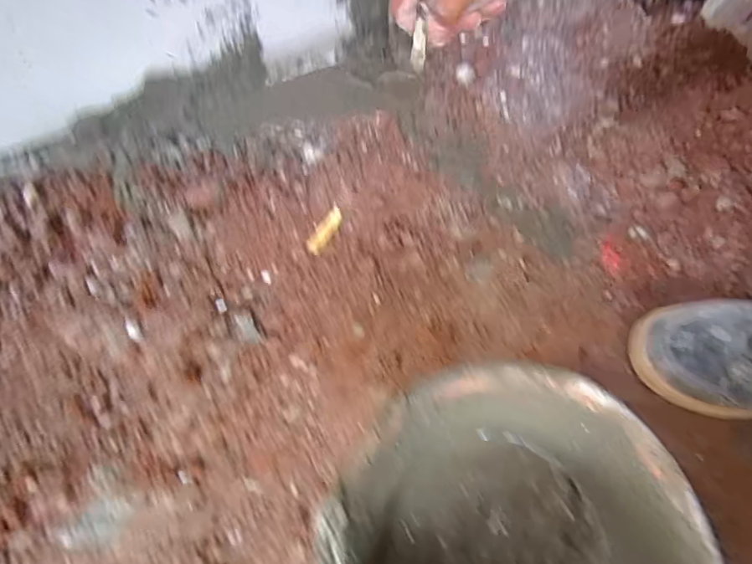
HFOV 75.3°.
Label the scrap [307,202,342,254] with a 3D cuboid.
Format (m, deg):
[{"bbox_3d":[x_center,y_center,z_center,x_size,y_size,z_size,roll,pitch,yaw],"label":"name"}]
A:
[{"bbox_3d":[-0.058,-0.061,0.569,0.020,0.005,0.062,30,73,9],"label":"scrap"}]

